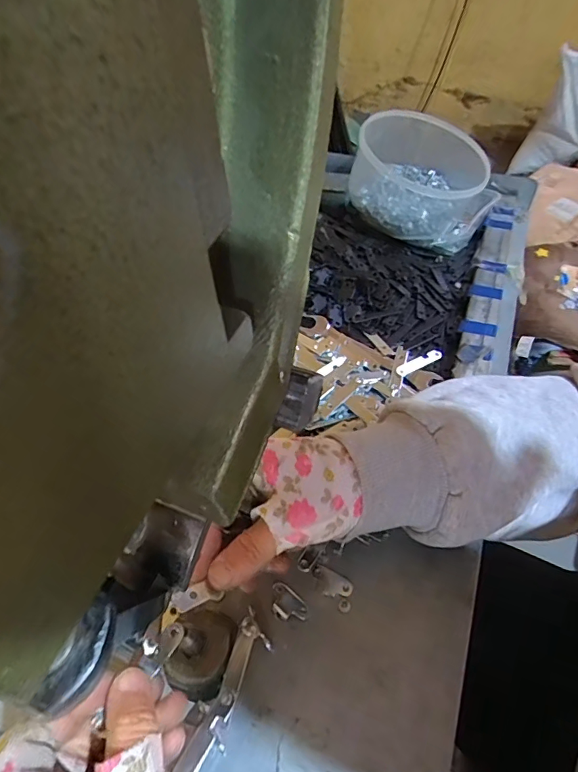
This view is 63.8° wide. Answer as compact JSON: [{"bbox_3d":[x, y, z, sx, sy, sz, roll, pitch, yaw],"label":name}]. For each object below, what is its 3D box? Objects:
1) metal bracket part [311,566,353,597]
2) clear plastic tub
[{"bbox_3d":[0.028,0.130,0.308,0.028,0.004,0.016,21,54,15],"label":"metal bracket part"},{"bbox_3d":[0.164,-0.253,0.558,0.166,0.089,0.172,8,51,8],"label":"clear plastic tub"}]

